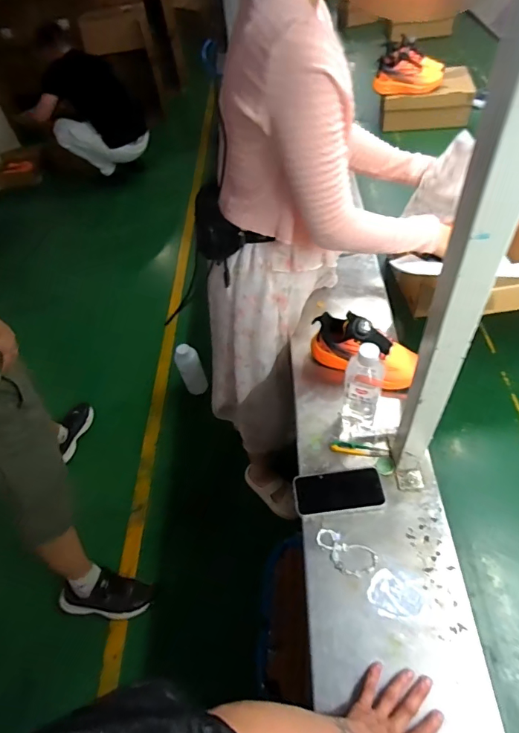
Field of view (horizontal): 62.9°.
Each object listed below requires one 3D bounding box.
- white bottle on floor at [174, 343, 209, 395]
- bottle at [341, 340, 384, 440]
[{"bbox_3d":[-0.276,0.020,1.747,0.096,0.213,0.083,-27,52,-13],"label":"white bottle on floor"},{"bbox_3d":[0.178,0.050,0.742,0.063,0.213,0.074,10,54,14],"label":"bottle"}]

